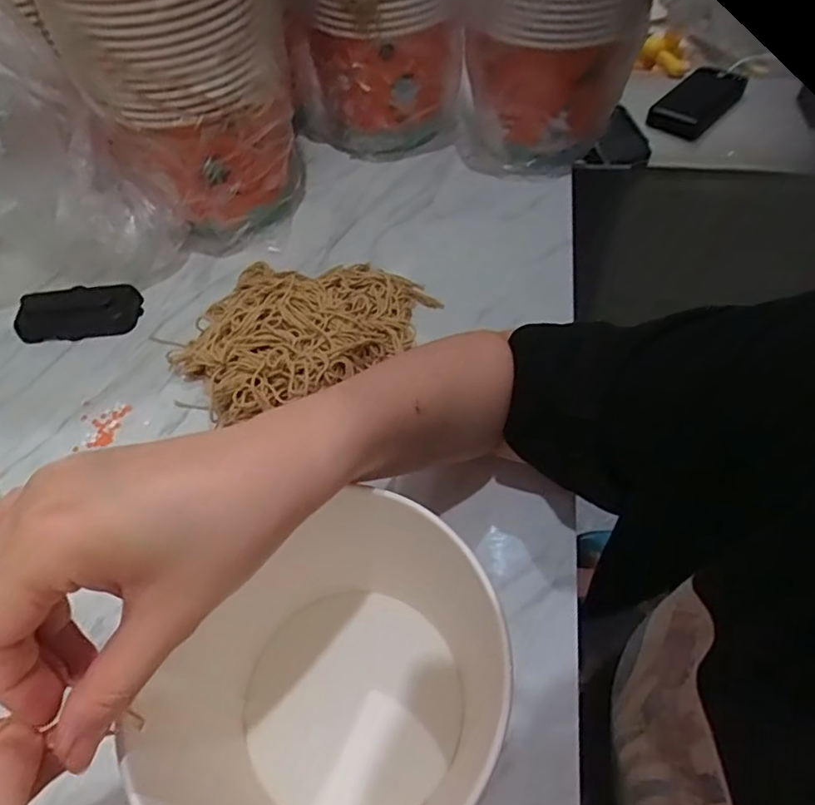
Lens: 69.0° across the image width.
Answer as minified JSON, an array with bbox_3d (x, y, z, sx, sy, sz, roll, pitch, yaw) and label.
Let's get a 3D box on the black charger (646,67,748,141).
[{"bbox_3d":[0.398,-0.412,0.807,0.072,0.029,0.157,39,66,25],"label":"black charger"}]

